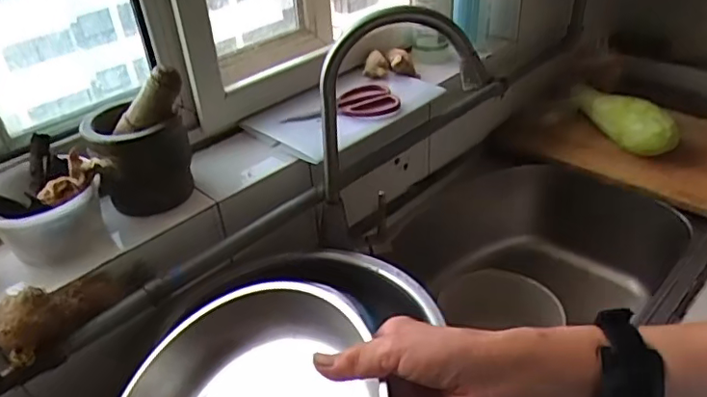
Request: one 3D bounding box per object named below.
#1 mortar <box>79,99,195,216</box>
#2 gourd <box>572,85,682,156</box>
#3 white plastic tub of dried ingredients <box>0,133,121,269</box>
[{"bbox_3d":[-0.238,-0.047,0.644,0.099,0.106,0.107,-13,35,-16],"label":"mortar"},{"bbox_3d":[0.448,-0.138,0.965,0.061,0.069,0.205,-14,35,-17],"label":"gourd"},{"bbox_3d":[-0.319,0.011,0.585,0.115,0.099,0.104,16,37,25],"label":"white plastic tub of dried ingredients"}]

